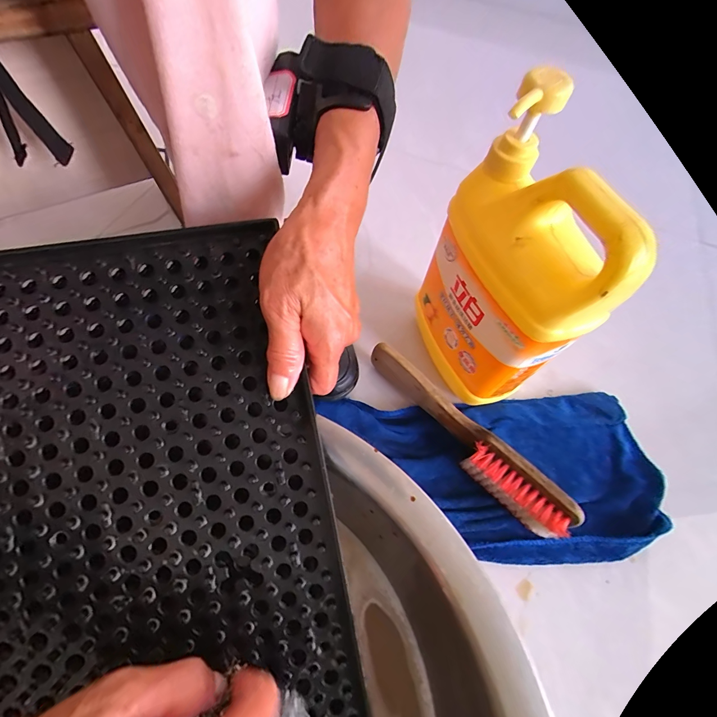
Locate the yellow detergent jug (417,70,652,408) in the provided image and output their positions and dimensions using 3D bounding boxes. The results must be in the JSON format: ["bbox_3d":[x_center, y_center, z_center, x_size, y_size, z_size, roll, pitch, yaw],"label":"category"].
[{"bbox_3d":[0.122,-0.058,0.289,0.072,0.231,0.140,-15,64,-11],"label":"yellow detergent jug"}]

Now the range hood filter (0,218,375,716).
[{"bbox_3d":[-0.139,0.132,0.183,0.261,0.011,0.399,-11,85,-9],"label":"range hood filter"}]

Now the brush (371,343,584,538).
[{"bbox_3d":[0.092,0.071,0.325,0.030,0.049,0.223,-40,71,-21],"label":"brush"}]

